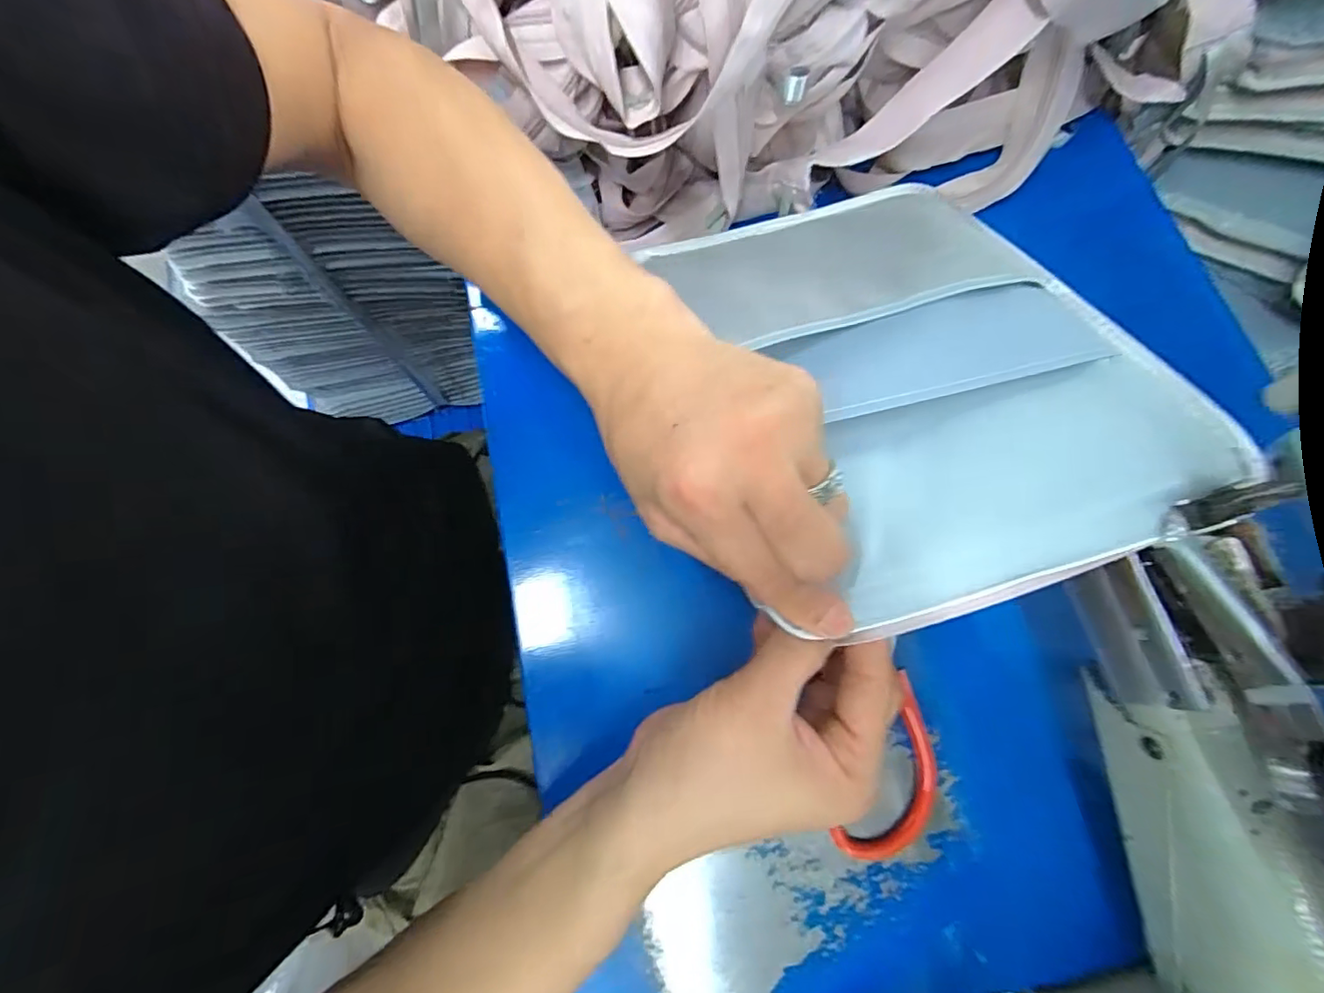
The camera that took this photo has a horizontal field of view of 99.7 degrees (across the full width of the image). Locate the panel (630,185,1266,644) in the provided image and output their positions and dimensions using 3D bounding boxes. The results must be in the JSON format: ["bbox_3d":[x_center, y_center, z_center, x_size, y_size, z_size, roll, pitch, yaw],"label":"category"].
[{"bbox_3d":[0.127,-0.084,0.303,0.186,0.052,0.285,-19,64,-3],"label":"panel"}]

